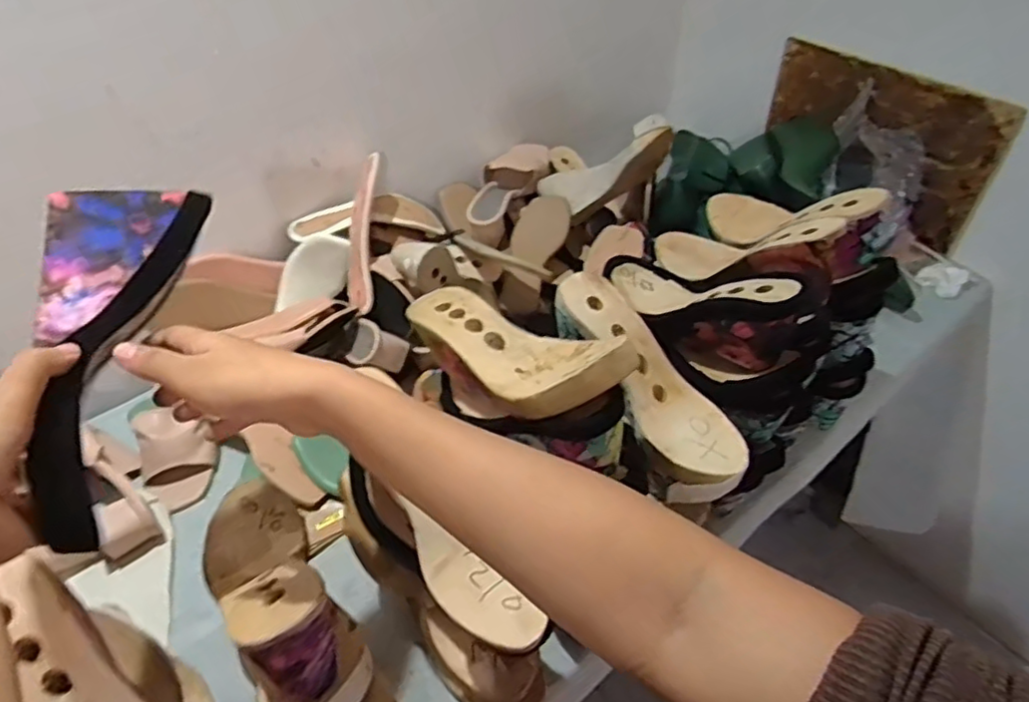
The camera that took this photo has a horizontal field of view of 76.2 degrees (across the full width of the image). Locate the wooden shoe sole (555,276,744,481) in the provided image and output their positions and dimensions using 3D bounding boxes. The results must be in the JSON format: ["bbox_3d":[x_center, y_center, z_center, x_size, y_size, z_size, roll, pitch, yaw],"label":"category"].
[{"bbox_3d":[0.123,0.018,0.593,0.085,0.051,0.231,-27,75,-21],"label":"wooden shoe sole"}]

